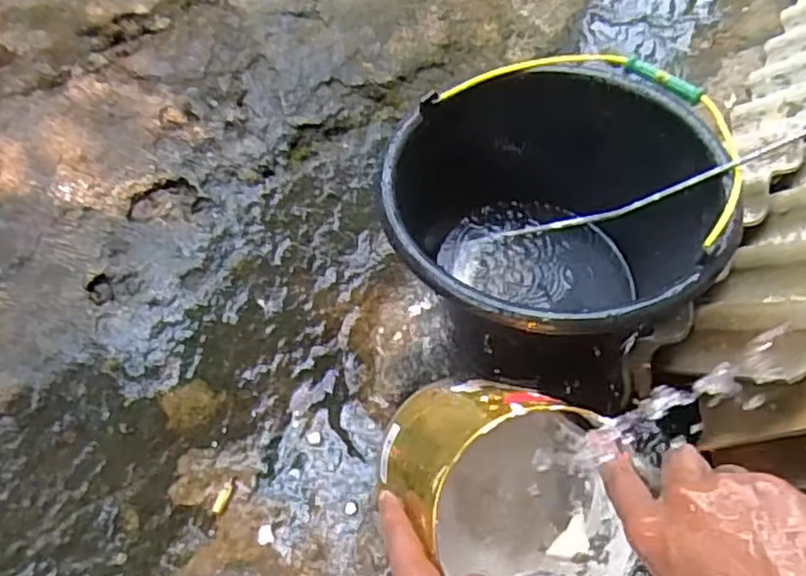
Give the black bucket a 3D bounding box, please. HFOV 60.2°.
[{"bbox_3d":[0.123,-0.055,0.642,0.274,0.206,0.285,1,61,-2],"label":"black bucket"}]

